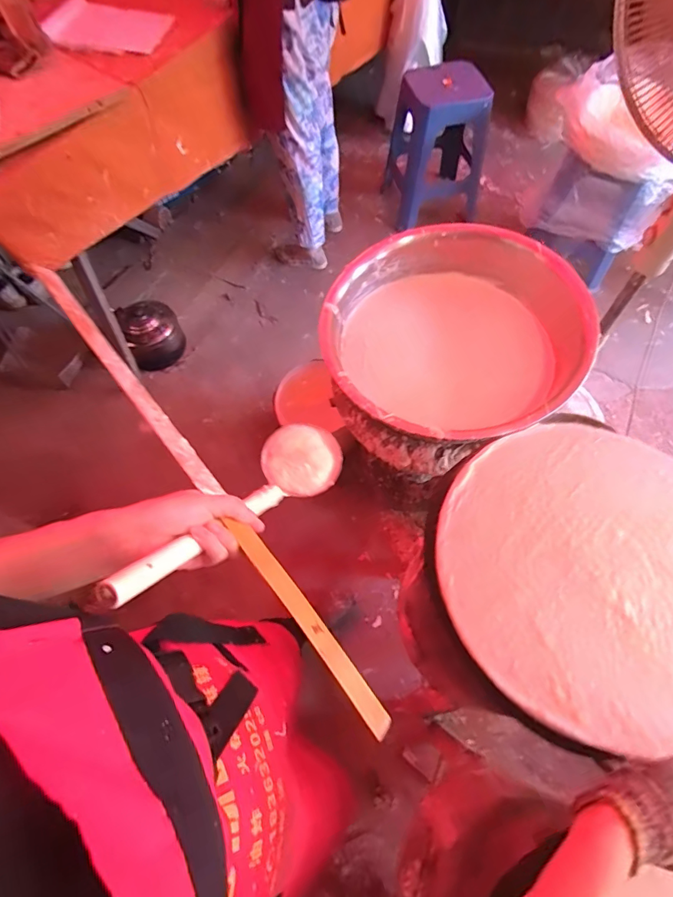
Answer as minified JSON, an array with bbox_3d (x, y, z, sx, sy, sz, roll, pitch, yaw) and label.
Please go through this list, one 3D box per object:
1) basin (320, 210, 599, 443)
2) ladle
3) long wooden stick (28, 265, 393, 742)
[{"bbox_3d":[0.222,-0.231,0.920,0.472,0.191,0.487,0,64,1],"label":"basin"},{"bbox_3d":[-0.094,0.049,0.437,0.089,0.063,0.308,29,26,14],"label":"ladle"},{"bbox_3d":[-0.136,0.022,0.434,0.564,0.035,0.012,50,119,11],"label":"long wooden stick"}]

